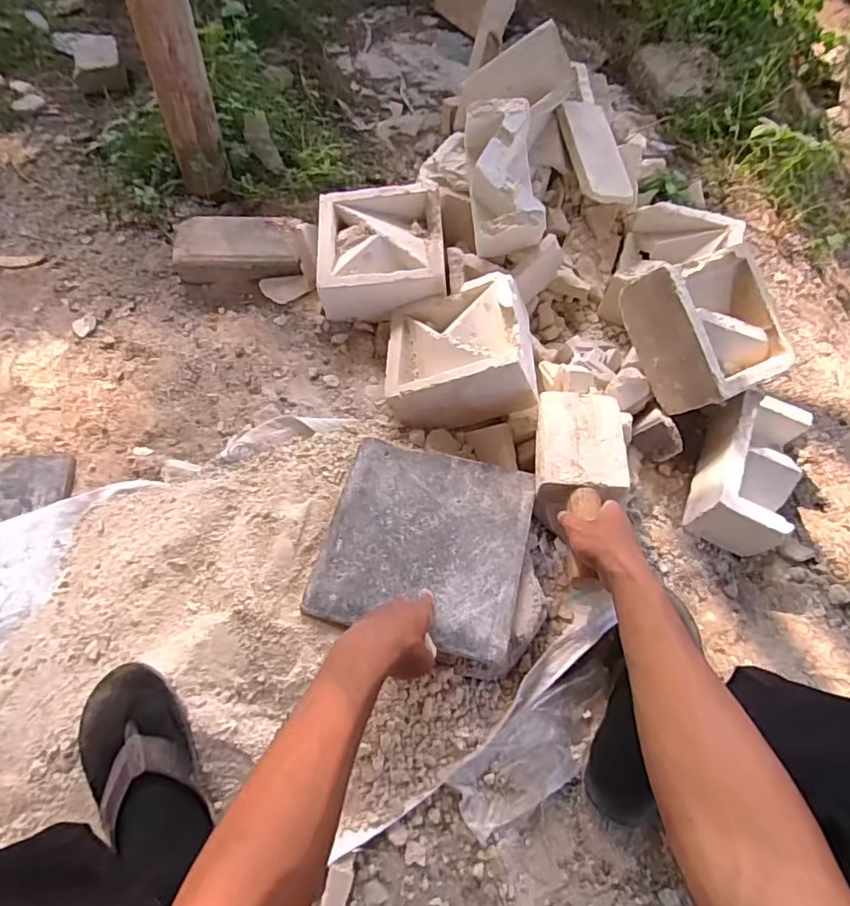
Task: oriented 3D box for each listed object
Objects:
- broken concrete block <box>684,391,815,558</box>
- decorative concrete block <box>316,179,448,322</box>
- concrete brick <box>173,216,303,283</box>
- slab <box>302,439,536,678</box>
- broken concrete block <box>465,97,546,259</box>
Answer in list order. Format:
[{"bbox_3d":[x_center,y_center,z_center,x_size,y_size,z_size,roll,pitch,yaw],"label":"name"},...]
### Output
[{"bbox_3d":[0.462,0.022,0.771,0.116,0.091,0.208,21,64,7],"label":"broken concrete block"},{"bbox_3d":[-0.074,-0.334,0.901,0.201,0.086,0.216,-2,63,-4],"label":"decorative concrete block"},{"bbox_3d":[-0.317,-0.349,0.945,0.208,0.061,0.121,2,63,-2],"label":"concrete brick"},{"bbox_3d":[0.003,0.114,0.683,0.239,0.026,0.250,14,63,4],"label":"slab"},{"bbox_3d":[0.124,-0.430,0.864,0.102,0.119,0.217,-9,91,-8],"label":"broken concrete block"}]

